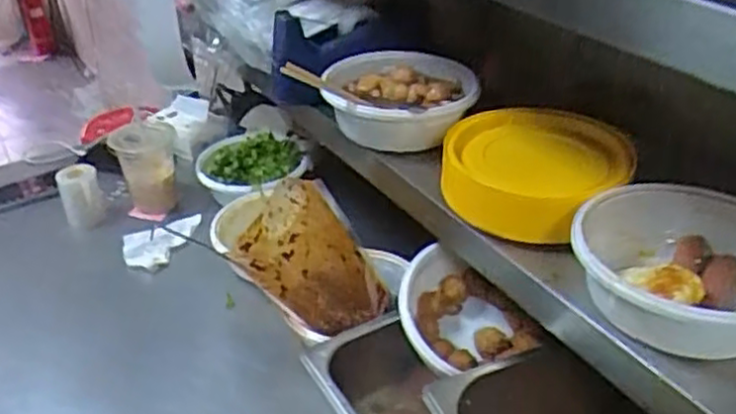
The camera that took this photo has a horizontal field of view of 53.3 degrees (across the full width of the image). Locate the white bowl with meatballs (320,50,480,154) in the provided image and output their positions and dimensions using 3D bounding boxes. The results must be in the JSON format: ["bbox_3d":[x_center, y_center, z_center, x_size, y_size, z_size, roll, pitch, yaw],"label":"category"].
[{"bbox_3d":[0.035,-0.118,0.830,0.170,0.070,0.156,0,33,3],"label":"white bowl with meatballs"}]

